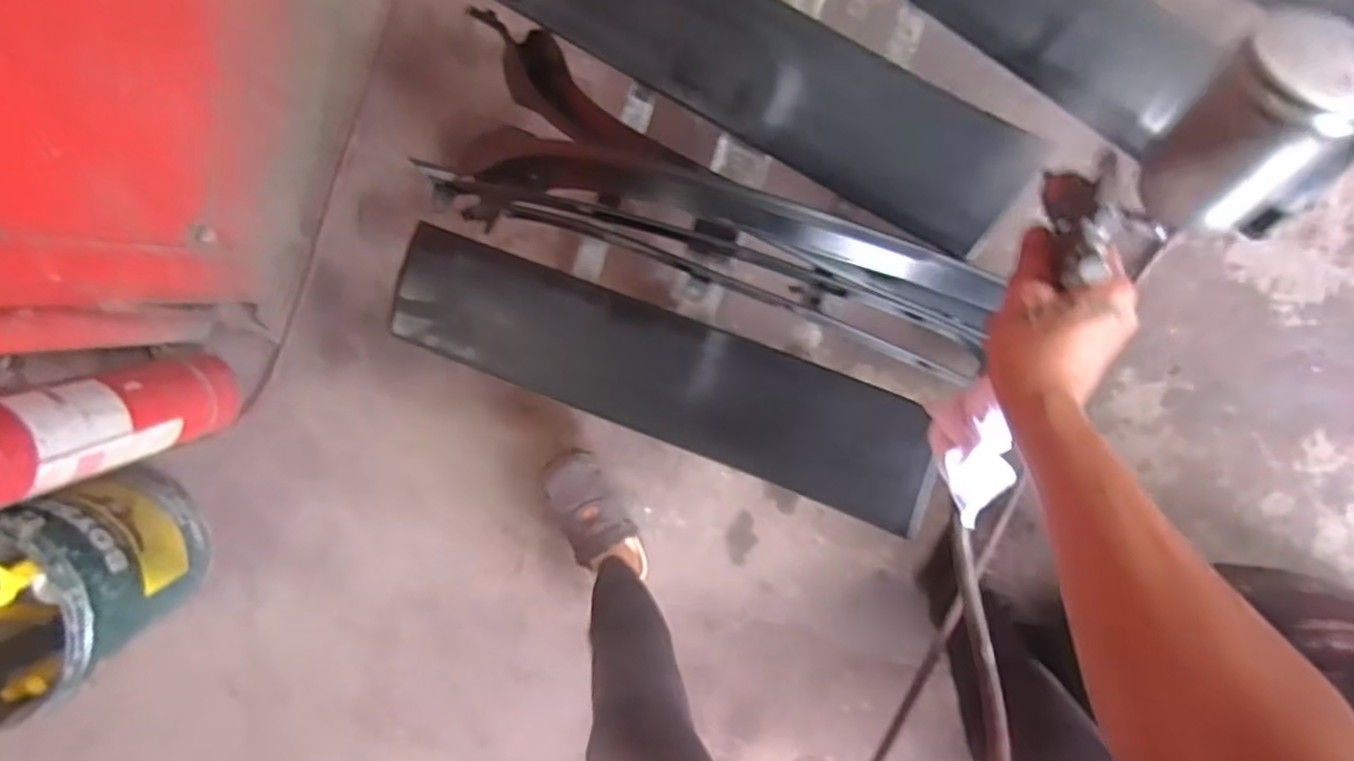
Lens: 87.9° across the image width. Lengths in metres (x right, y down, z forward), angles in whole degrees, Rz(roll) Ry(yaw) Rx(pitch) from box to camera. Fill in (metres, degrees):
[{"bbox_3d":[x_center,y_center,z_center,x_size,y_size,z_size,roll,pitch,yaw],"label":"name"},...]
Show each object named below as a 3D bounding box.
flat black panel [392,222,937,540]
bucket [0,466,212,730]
[{"bbox_3d":[-0.021,-0.008,0.732,0.579,0.049,0.130,20,98,3],"label":"flat black panel"},{"bbox_3d":[-0.921,0.310,1.054,0.296,0.319,0.283,-20,94,7],"label":"bucket"}]

